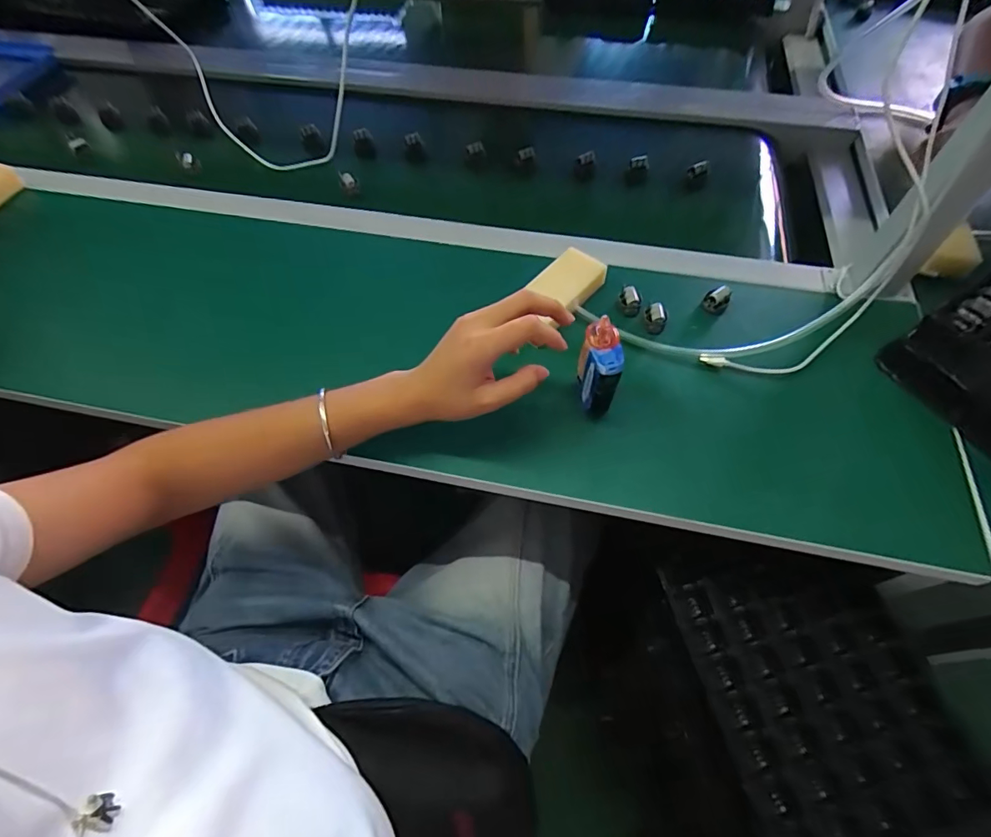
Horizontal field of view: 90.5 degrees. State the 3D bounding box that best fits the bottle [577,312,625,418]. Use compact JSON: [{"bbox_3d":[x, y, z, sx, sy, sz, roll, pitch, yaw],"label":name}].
[{"bbox_3d":[0.093,-0.043,0.440,0.033,0.092,0.049,9,60,7],"label":"bottle"}]

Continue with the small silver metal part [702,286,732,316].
[{"bbox_3d":[0.236,-0.126,0.526,0.023,0.028,0.022,35,66,20],"label":"small silver metal part"}]

